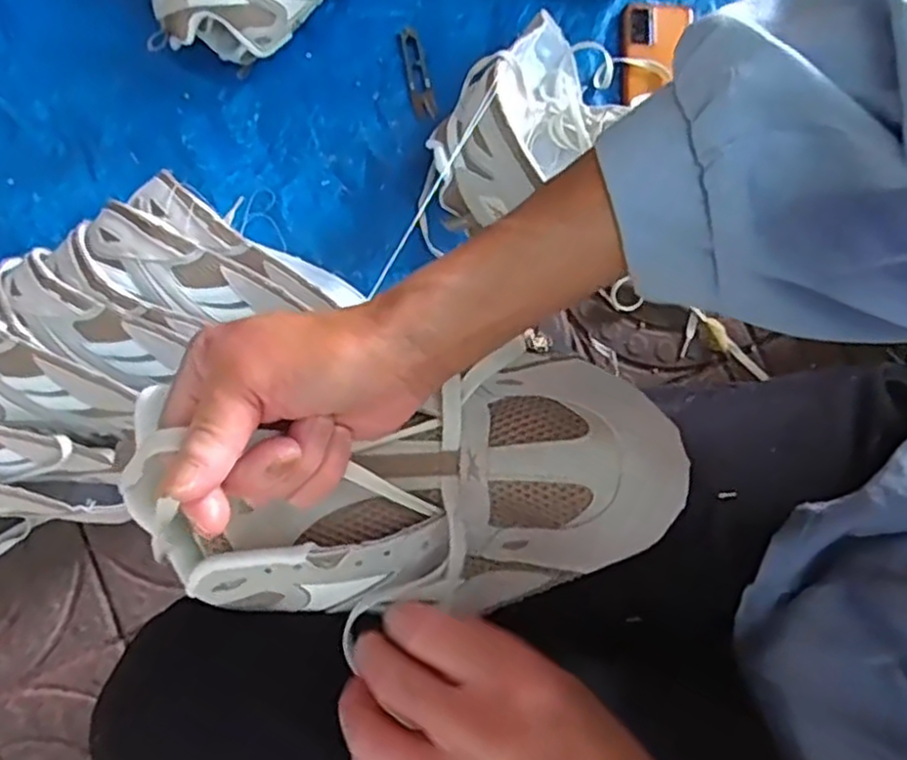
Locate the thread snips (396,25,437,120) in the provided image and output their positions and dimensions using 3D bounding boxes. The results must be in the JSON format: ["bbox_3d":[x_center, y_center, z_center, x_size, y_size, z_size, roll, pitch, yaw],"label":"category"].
[{"bbox_3d":[-0.039,-0.319,0.763,0.023,0.012,0.095,-13,81,-4],"label":"thread snips"}]

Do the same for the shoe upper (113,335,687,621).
[{"bbox_3d":[-0.012,0.046,0.319,0.215,0.048,0.105,-11,80,0],"label":"shoe upper"}]

